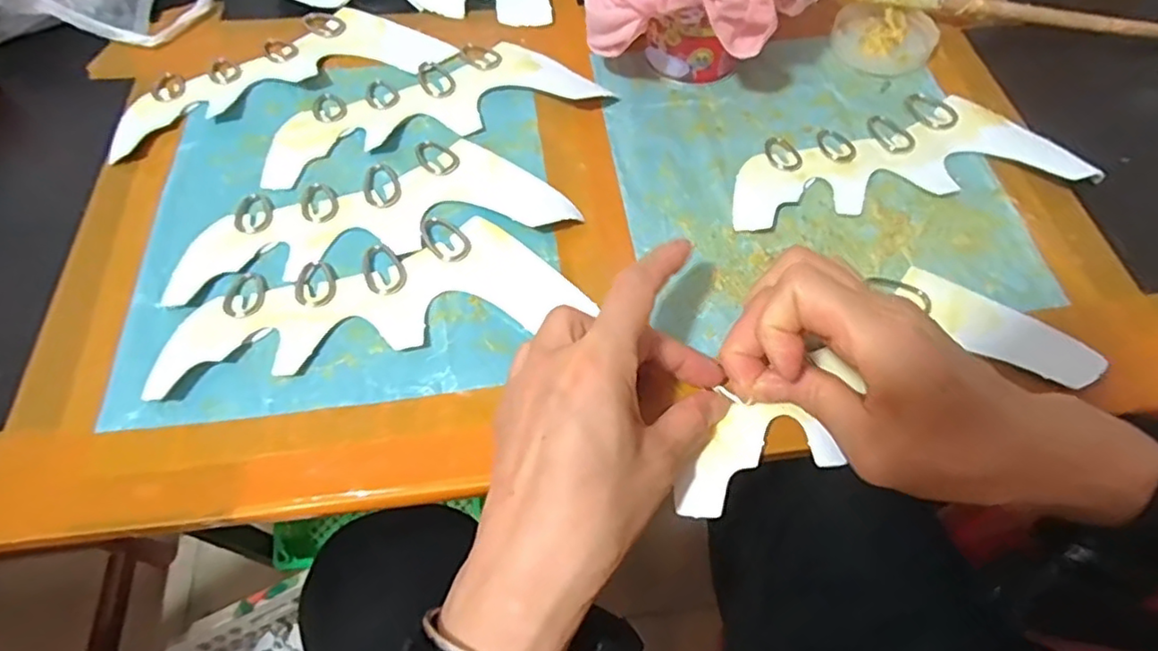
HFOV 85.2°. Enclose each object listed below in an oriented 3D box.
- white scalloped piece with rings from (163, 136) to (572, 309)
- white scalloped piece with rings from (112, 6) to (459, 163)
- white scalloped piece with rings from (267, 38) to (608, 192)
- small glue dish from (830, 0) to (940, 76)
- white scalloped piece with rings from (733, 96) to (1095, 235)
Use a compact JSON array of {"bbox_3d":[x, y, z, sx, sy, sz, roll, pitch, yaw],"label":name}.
[{"bbox_3d":[-0.115,-0.067,0.355,0.211,0.004,0.076,-13,62,-7],"label":"white scalloped piece with rings"},{"bbox_3d":[-0.199,-0.173,0.418,0.212,0.007,0.084,-24,64,-13],"label":"white scalloped piece with rings"},{"bbox_3d":[-0.097,-0.144,0.403,0.209,0.004,0.076,-19,63,-10],"label":"white scalloped piece with rings"},{"bbox_3d":[0.207,-0.196,0.429,0.066,0.014,0.060,0,61,0],"label":"small glue dish"},{"bbox_3d":[0.187,-0.102,0.378,0.205,0.010,0.077,-9,62,-5],"label":"white scalloped piece with rings"}]

